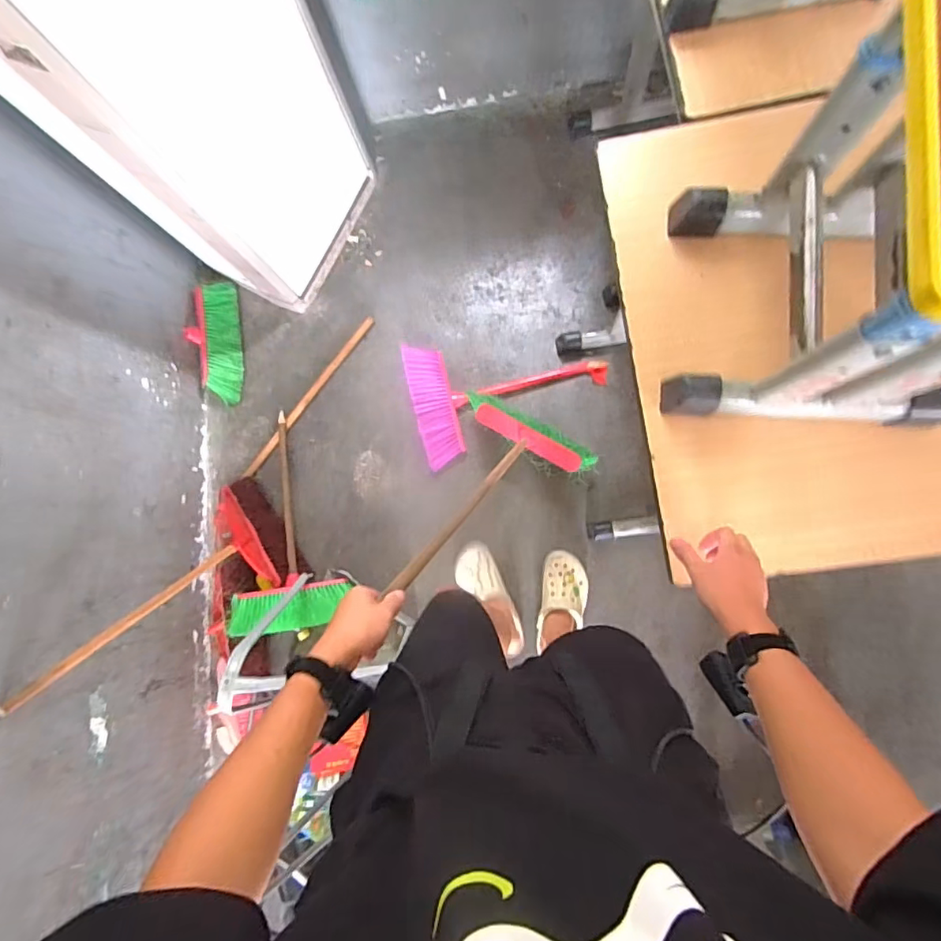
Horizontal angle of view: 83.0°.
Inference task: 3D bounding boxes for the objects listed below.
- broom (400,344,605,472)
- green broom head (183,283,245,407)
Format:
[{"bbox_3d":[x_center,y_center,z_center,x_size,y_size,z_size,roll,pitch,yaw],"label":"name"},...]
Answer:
[{"bbox_3d":[0.101,-0.242,1.485,0.529,0.080,0.331,-17,83,4],"label":"broom"},{"bbox_3d":[-0.746,-0.382,1.576,0.116,0.094,0.373,-7,84,5],"label":"green broom head"}]

